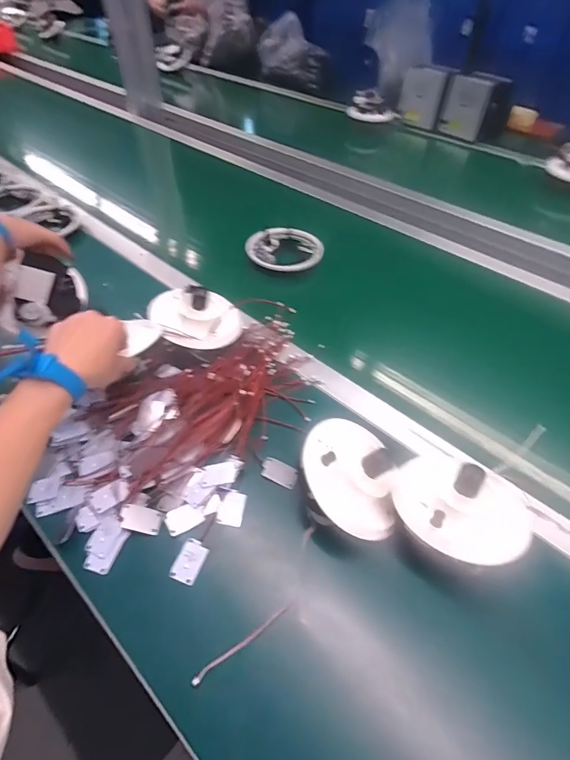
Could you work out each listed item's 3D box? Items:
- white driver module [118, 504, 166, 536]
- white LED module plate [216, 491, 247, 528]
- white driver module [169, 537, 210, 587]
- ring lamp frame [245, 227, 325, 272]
[{"bbox_3d":[-0.150,0.145,0.429,0.005,0.045,0.025,-13,55,50],"label":"white driver module"},{"bbox_3d":[-0.058,0.140,0.448,0.028,0.004,0.035,8,62,4],"label":"white LED module plate"},{"bbox_3d":[-0.094,0.180,0.408,0.028,0.007,0.040,17,50,13],"label":"white driver module"},{"bbox_3d":[-0.001,-0.246,0.771,0.138,0.026,0.111,-5,48,-6],"label":"ring lamp frame"}]

